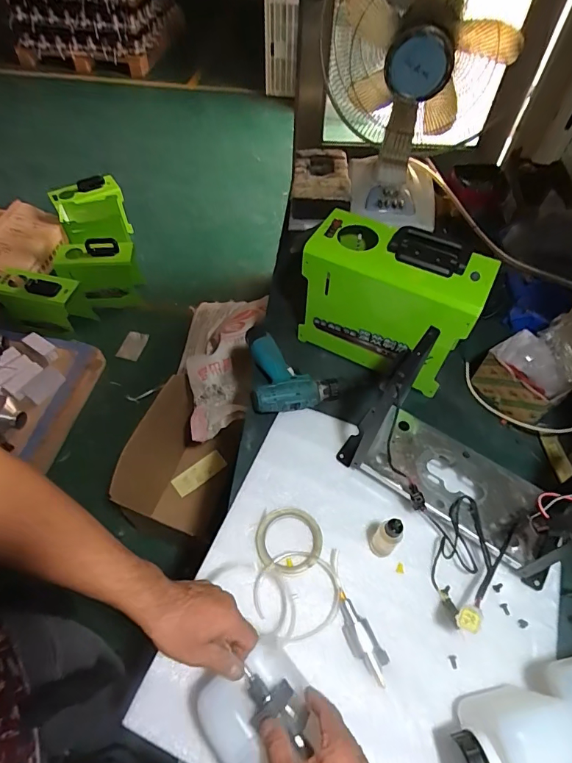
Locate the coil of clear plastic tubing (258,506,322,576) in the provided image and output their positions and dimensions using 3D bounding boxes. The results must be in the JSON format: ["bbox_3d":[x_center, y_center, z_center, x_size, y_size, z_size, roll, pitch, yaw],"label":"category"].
[{"bbox_3d":[0.005,0.246,0.667,0.100,0.016,0.104,1,55,-2],"label":"coil of clear plastic tubing"}]

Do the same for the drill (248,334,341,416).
[{"bbox_3d":[0.011,-0.022,0.839,0.166,0.052,0.169,-7,56,-7],"label":"drill"}]

